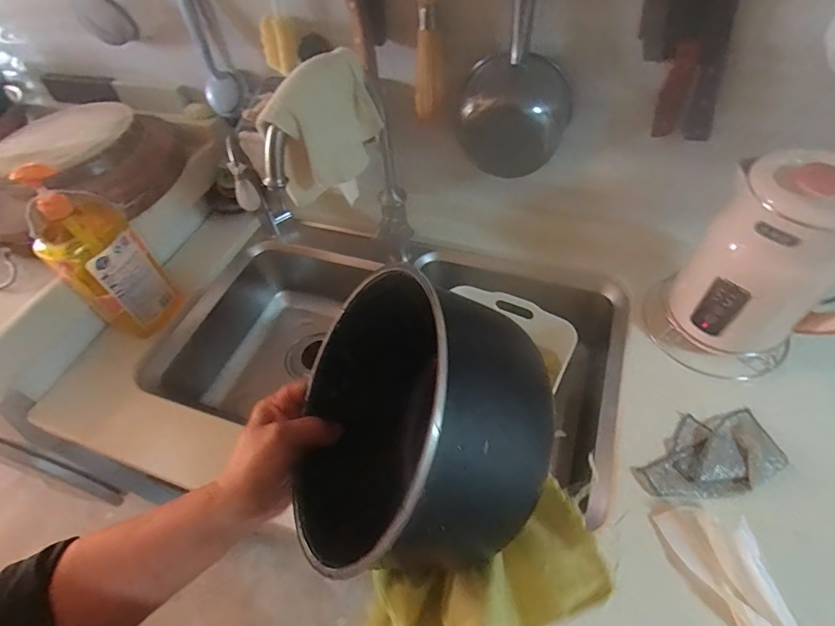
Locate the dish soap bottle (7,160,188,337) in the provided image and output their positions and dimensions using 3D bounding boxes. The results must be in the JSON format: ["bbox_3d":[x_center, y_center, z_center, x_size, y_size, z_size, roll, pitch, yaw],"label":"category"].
[{"bbox_3d":[-0.459,-0.069,0.678,0.058,0.252,0.114,36,63,28],"label":"dish soap bottle"}]

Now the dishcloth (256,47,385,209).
[{"bbox_3d":[-0.115,-0.227,0.575,0.045,0.160,0.151,33,62,27],"label":"dishcloth"}]

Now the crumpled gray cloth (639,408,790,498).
[{"bbox_3d":[0.367,0.180,0.564,0.169,0.013,0.093,-24,53,-12],"label":"crumpled gray cloth"}]

